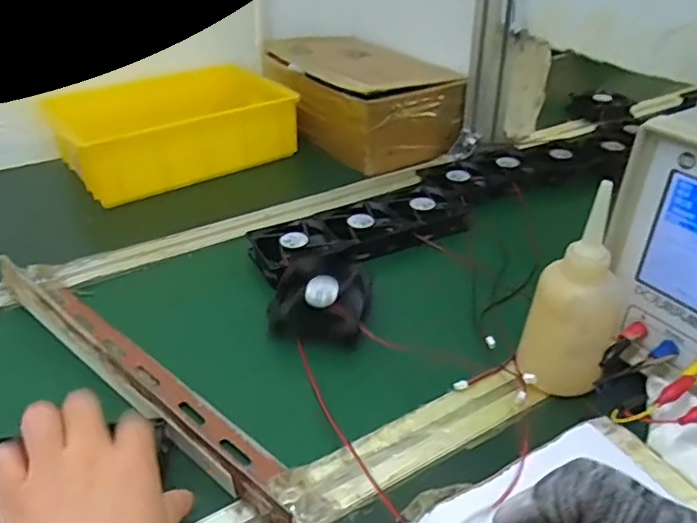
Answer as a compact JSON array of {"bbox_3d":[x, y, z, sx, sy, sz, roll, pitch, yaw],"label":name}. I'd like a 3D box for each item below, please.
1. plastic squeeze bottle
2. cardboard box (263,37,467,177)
[{"bbox_3d":[0.166,0.027,0.425,0.064,0.149,0.050,15,36,25],"label":"plastic squeeze bottle"},{"bbox_3d":[0.015,-0.248,0.861,0.177,0.105,0.285,-21,37,-27],"label":"cardboard box"}]

